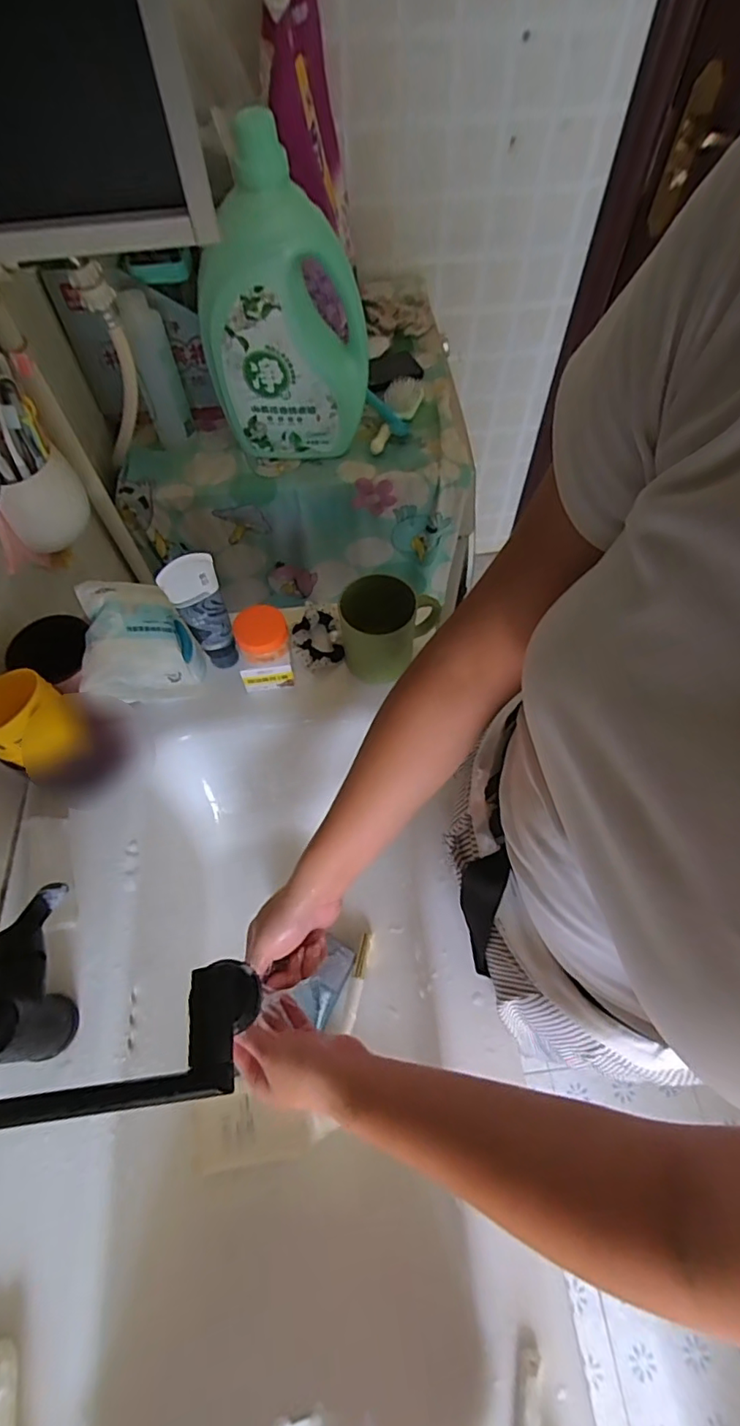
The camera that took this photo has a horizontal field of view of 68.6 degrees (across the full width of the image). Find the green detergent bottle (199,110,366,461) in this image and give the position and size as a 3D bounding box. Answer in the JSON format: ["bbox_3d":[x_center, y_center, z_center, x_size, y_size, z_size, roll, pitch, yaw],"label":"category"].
[{"bbox_3d":[-0.114,-0.518,0.720,0.218,0.340,0.090,-11,63,-4],"label":"green detergent bottle"}]

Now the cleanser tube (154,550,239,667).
[{"bbox_3d":[-0.181,-0.103,0.588,0.054,0.158,0.028,-26,65,-12],"label":"cleanser tube"}]

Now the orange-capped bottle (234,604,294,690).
[{"bbox_3d":[-0.121,-0.074,0.623,0.061,0.082,0.063,-11,63,-4],"label":"orange-capped bottle"}]

